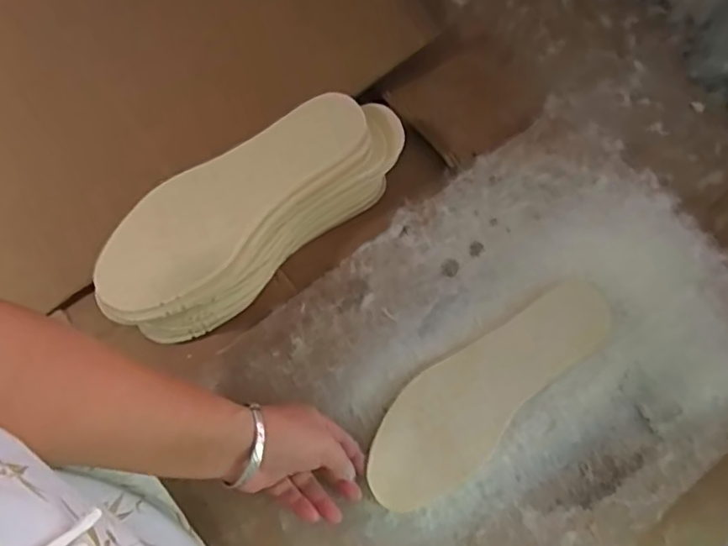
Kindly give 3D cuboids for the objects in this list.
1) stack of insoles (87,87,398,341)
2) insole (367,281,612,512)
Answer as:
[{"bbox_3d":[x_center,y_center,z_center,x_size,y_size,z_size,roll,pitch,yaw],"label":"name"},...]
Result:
[{"bbox_3d":[-0.102,-0.059,0.544,0.292,0.094,0.113,-41,79,-13],"label":"stack of insoles"},{"bbox_3d":[0.109,0.102,0.535,0.263,0.007,0.087,-42,75,-9],"label":"insole"}]

